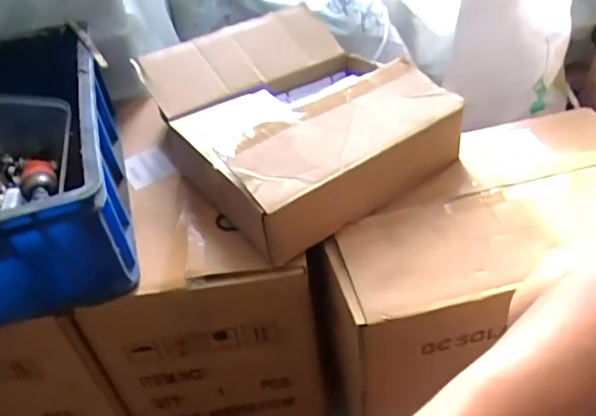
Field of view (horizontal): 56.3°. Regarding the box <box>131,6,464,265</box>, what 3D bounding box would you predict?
[{"bbox_3d":[-0.002,-0.130,0.743,0.305,0.117,0.335,-28,45,-24],"label":"box"}]

